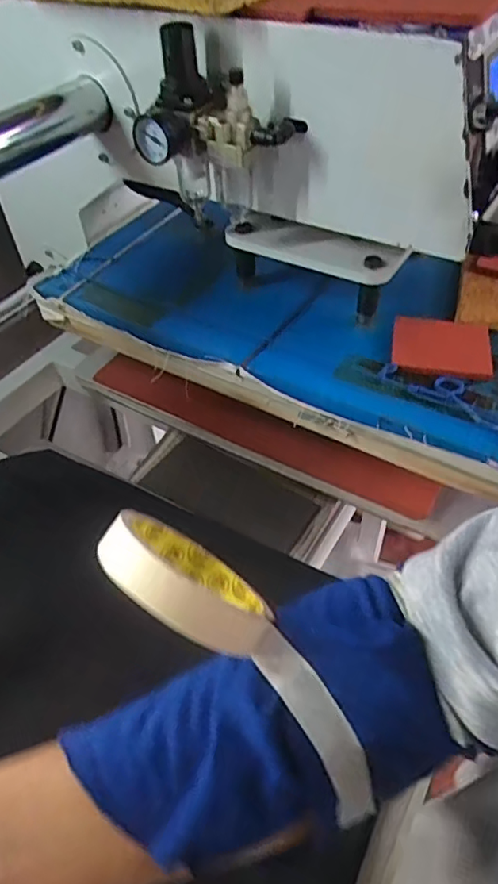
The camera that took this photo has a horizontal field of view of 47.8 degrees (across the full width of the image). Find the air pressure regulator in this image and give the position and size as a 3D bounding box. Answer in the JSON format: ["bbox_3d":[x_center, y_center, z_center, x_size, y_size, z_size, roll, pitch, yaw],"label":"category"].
[{"bbox_3d":[-0.028,-0.266,0.495,0.133,0.144,0.076,19,51,21],"label":"air pressure regulator"}]

